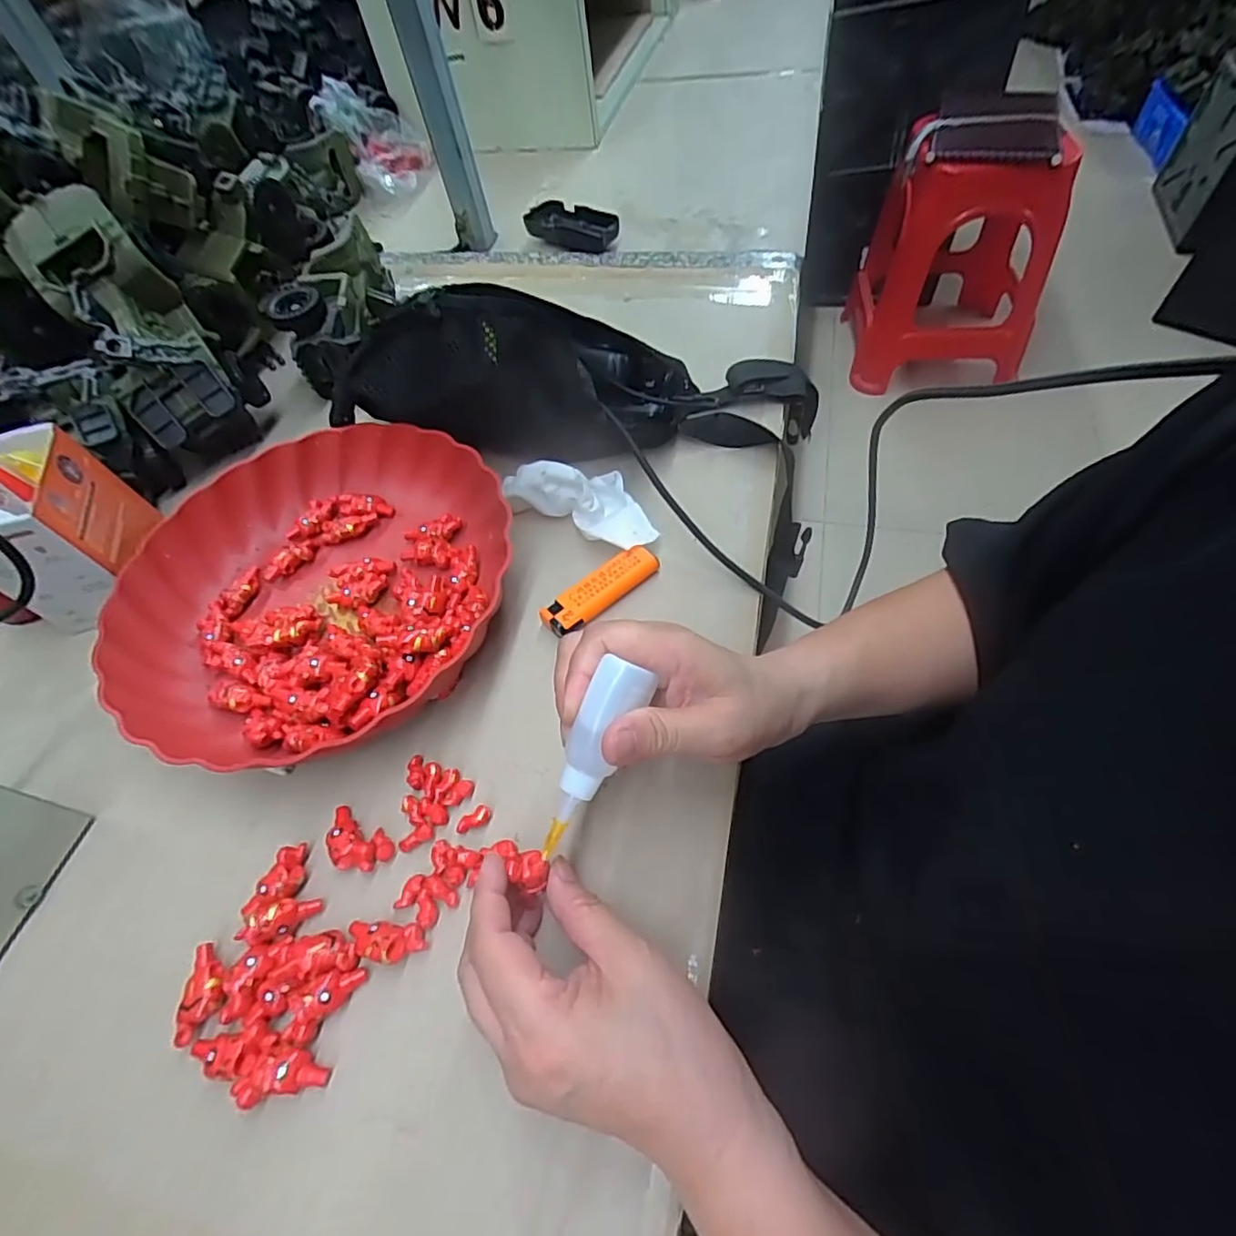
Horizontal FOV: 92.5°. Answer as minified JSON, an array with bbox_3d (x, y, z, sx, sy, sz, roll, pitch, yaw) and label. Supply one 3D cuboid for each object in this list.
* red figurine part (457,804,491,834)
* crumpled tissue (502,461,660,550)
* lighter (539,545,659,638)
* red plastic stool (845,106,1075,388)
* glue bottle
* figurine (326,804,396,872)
[{"bbox_3d":[-0.075,0.104,0.305,0.018,0.005,0.009,-21,57,-7],"label":"red figurine part"},{"bbox_3d":[-0.028,-0.084,0.403,0.121,0.035,0.041,27,64,23],"label":"crumpled tissue"},{"bbox_3d":[-0.010,-0.016,0.371,0.080,0.015,0.024,-35,59,-15],"label":"lighter"},{"bbox_3d":[0.815,-0.864,1.416,0.407,0.501,0.403,7,58,12],"label":"red plastic stool"},{"bbox_3d":[-0.012,0.060,0.253,0.022,0.017,0.088,24,96,17],"label":"glue bottle"},{"bbox_3d":[-0.135,0.115,0.302,0.038,0.013,0.024,20,61,19],"label":"figurine"}]

